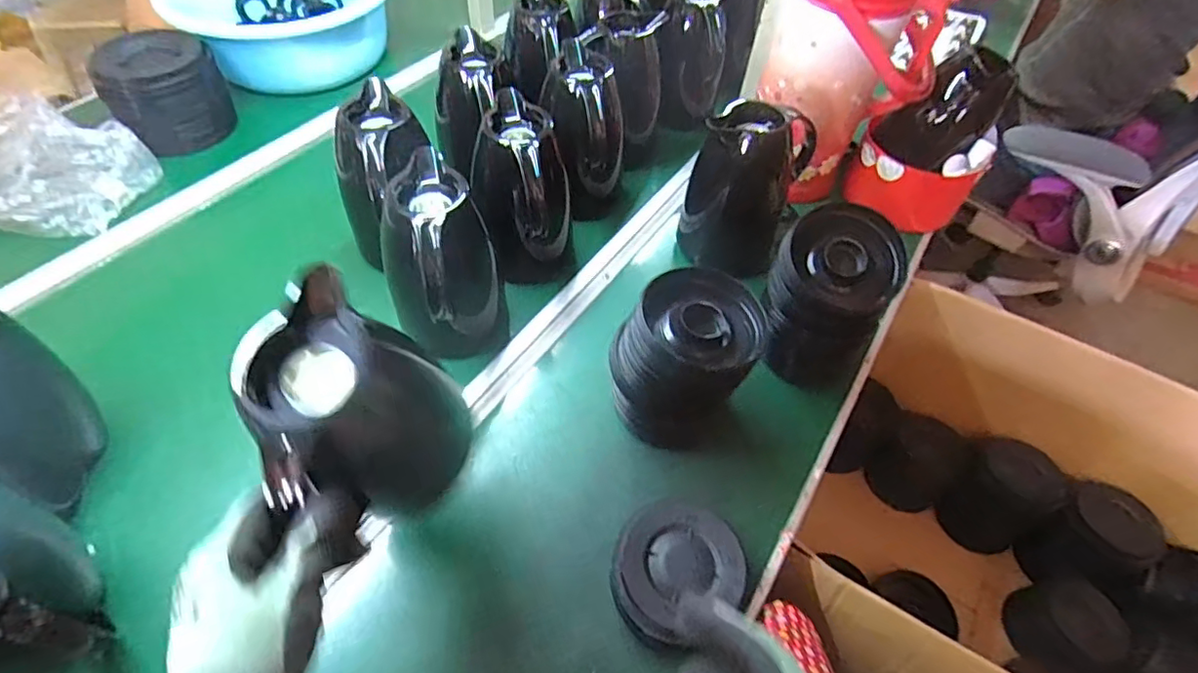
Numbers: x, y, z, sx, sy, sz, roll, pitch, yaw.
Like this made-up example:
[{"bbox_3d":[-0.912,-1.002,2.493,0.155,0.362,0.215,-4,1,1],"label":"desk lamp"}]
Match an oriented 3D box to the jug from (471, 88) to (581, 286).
[{"bbox_3d":[-0.088,-0.167,0.703,0.122,0.191,0.156,-2,53,-5],"label":"jug"}]

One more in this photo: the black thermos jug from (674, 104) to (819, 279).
[{"bbox_3d":[0.188,-0.198,0.732,0.134,0.184,0.134,18,54,10],"label":"black thermos jug"}]

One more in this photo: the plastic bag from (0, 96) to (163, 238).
[{"bbox_3d":[-0.773,-0.234,0.776,0.278,0.075,0.196,12,53,6],"label":"plastic bag"}]

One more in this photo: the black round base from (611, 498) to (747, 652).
[{"bbox_3d":[0.069,0.207,0.517,0.116,0.032,0.109,2,53,-2],"label":"black round base"}]

